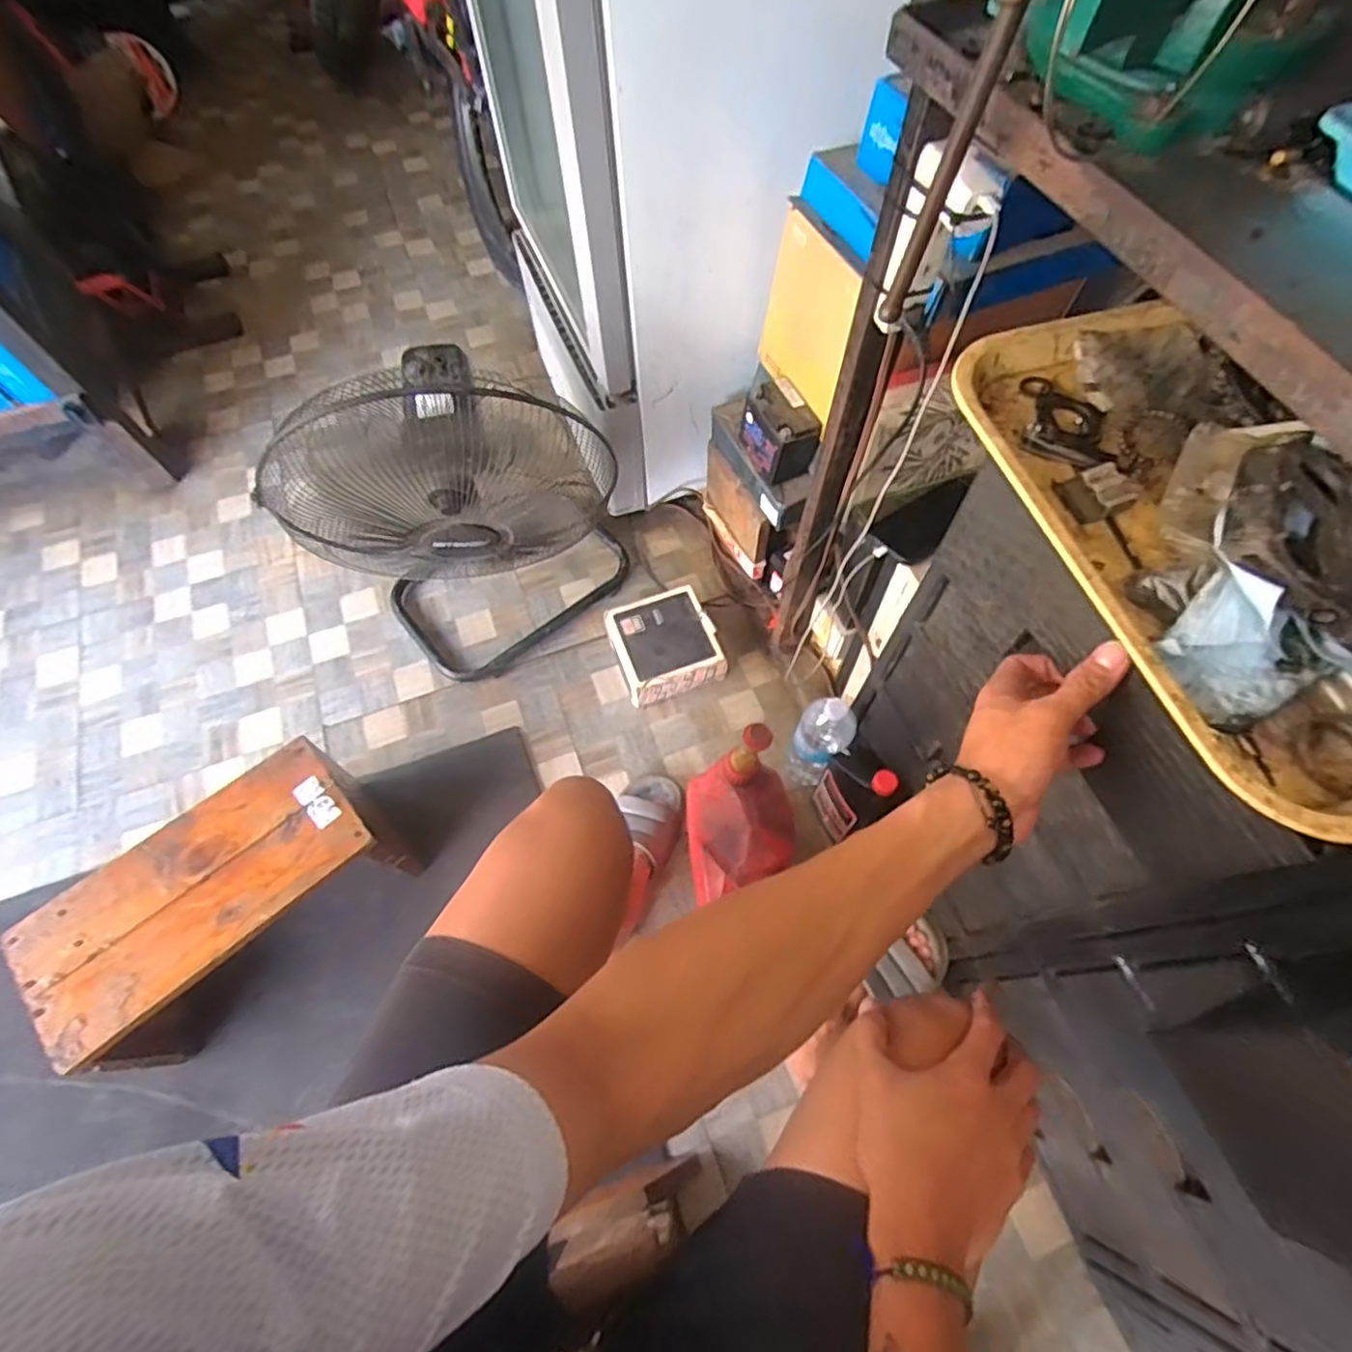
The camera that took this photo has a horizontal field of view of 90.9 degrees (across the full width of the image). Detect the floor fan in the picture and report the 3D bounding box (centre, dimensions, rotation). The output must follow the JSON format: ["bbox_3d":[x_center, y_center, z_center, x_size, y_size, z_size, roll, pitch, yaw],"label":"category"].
[{"bbox_3d":[-0.331,-0.276,1.081,0.490,0.534,0.283,-33,69,-15],"label":"floor fan"}]

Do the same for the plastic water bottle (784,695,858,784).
[{"bbox_3d":[0.218,0.108,1.035,0.074,0.247,0.070,31,68,13],"label":"plastic water bottle"}]

